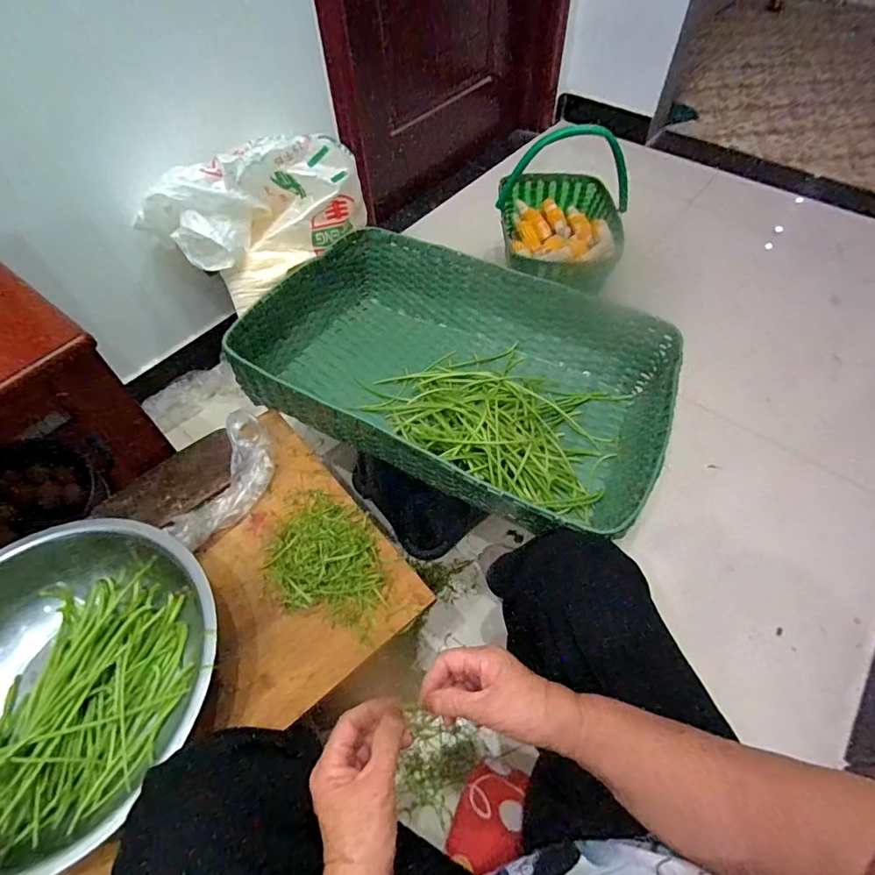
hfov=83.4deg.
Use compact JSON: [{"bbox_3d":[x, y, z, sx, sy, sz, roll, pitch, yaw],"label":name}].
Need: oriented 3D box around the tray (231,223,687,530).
[{"bbox_3d":[0.043,-0.112,0.851,0.665,0.166,0.457,24,59,17],"label":"tray"}]

